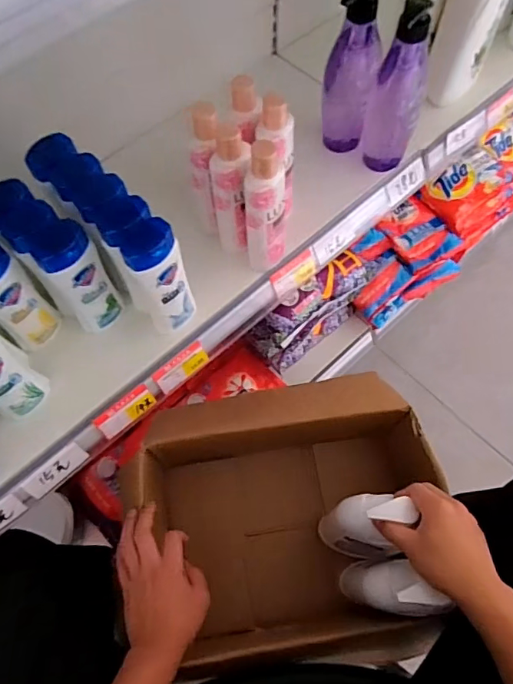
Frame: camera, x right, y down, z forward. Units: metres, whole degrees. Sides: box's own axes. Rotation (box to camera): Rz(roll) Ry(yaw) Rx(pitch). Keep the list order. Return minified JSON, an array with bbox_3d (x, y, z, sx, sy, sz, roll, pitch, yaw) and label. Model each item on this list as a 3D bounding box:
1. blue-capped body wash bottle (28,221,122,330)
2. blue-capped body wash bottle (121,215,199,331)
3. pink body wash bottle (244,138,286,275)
[{"bbox_3d":[-0.189,-0.067,0.530,0.053,0.142,0.046,-29,68,-12],"label":"blue-capped body wash bottle"},{"bbox_3d":[-0.102,-0.064,0.531,0.053,0.157,0.049,0,65,1],"label":"blue-capped body wash bottle"},{"bbox_3d":[0.011,-0.141,0.550,0.049,0.170,0.042,1,65,2],"label":"pink body wash bottle"}]

